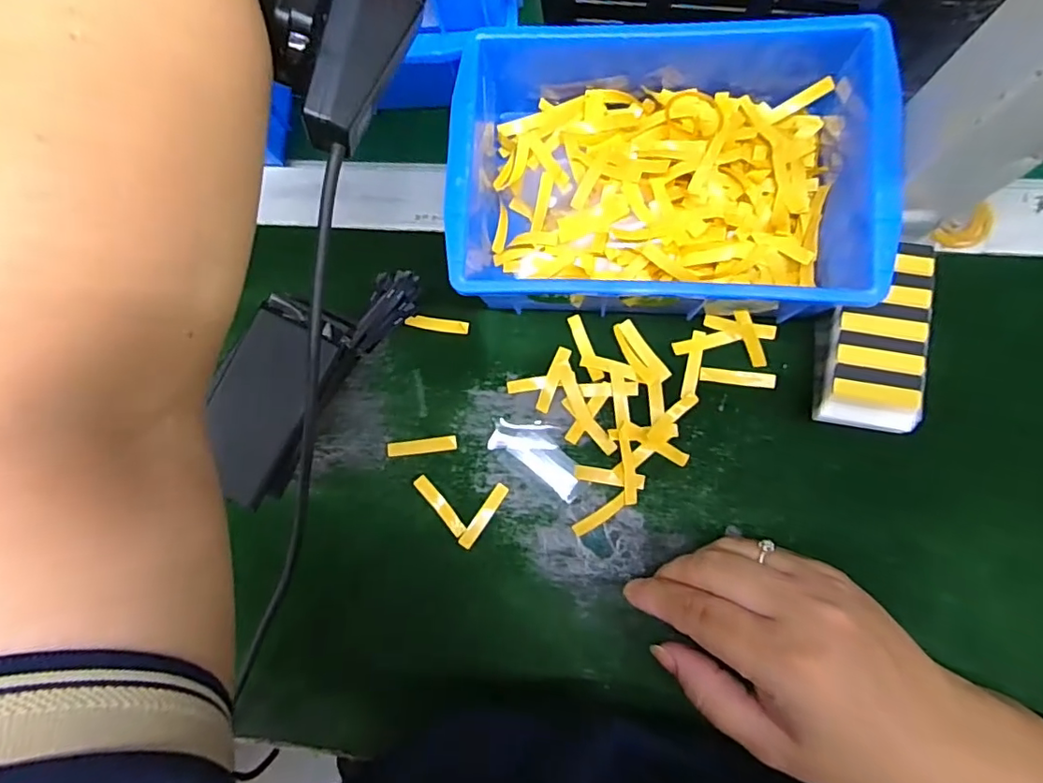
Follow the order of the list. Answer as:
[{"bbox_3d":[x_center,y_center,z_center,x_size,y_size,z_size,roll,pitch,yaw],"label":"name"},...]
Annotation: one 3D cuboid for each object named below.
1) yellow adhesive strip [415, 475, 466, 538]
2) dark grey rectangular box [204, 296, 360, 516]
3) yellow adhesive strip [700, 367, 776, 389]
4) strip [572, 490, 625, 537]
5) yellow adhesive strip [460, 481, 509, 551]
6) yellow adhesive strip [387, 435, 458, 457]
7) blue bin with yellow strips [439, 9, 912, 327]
[{"bbox_3d":[-0.045,0.063,0.301,0.007,0.004,0.039,-38,84,-13],"label":"yellow adhesive strip"},{"bbox_3d":[-0.115,0.003,0.251,0.046,0.015,0.091,25,86,7],"label":"dark grey rectangular box"},{"bbox_3d":[0.117,-0.007,0.296,0.038,0.004,0.008,7,92,14],"label":"yellow adhesive strip"},{"bbox_3d":[0.043,0.067,0.293,0.033,0.004,0.007,-34,83,3],"label":"strip"},{"bbox_3d":[-0.021,0.068,0.300,0.008,0.004,0.039,34,84,9],"label":"yellow adhesive strip"},{"bbox_3d":[-0.056,0.031,0.307,0.039,0.004,0.008,-7,83,4],"label":"yellow adhesive strip"},{"bbox_3d":[0.068,-0.111,0.279,0.196,0.060,0.138,2,83,5],"label":"blue bin with yellow strips"}]

